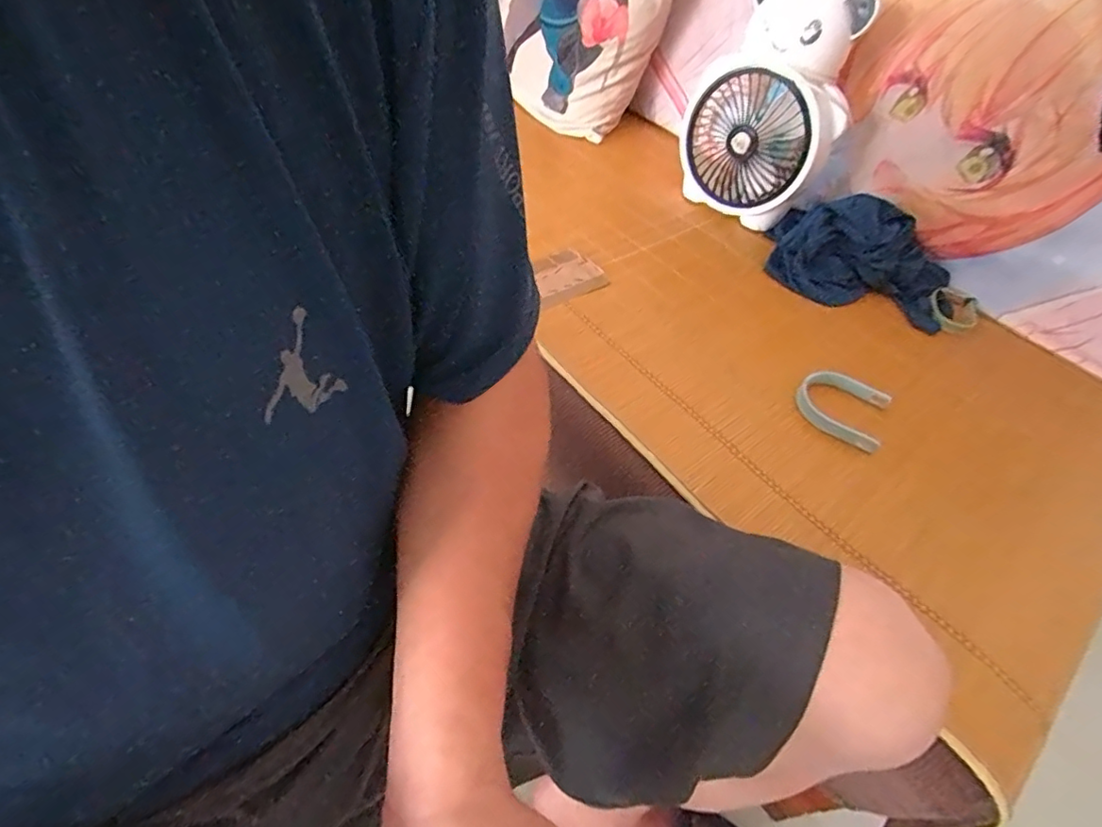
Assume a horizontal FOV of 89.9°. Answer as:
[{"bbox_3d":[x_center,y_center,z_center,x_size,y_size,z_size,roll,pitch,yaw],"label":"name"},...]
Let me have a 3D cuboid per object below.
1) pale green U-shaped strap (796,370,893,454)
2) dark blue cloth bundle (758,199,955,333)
[{"bbox_3d":[0.342,-0.012,0.644,0.099,0.023,0.089,34,53,21],"label":"pale green U-shaped strap"},{"bbox_3d":[0.470,-0.243,0.833,0.275,0.088,0.180,28,51,16],"label":"dark blue cloth bundle"}]

